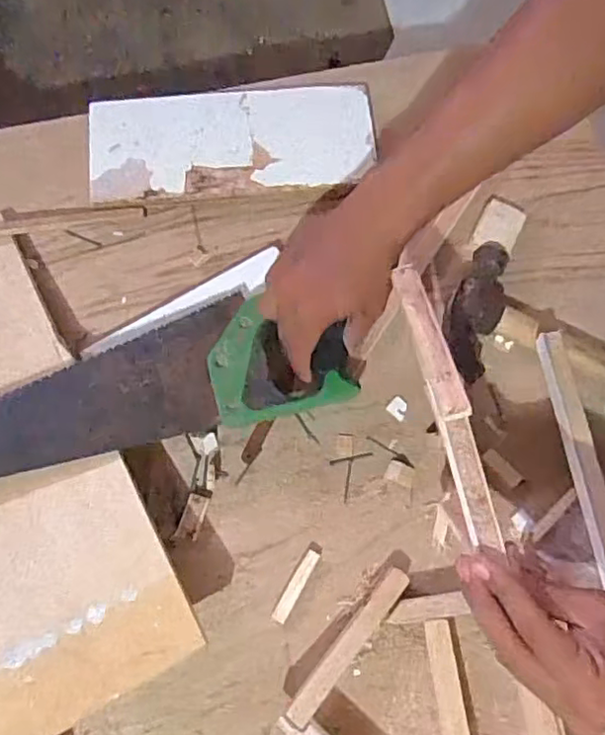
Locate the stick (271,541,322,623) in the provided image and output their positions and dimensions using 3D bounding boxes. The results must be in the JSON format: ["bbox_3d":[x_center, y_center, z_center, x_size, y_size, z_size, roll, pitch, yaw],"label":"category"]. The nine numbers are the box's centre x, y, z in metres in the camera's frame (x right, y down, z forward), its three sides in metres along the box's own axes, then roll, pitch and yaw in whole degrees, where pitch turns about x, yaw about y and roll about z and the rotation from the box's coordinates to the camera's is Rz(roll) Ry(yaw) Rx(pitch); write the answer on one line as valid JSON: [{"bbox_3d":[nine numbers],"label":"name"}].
[{"bbox_3d":[-0.004,0.181,0.527,0.014,0.006,0.069,30,75,6],"label":"stick"}]

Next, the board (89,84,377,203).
[{"bbox_3d":[-0.071,-0.233,0.635,0.283,0.011,0.119,-5,74,-4],"label":"board"}]

